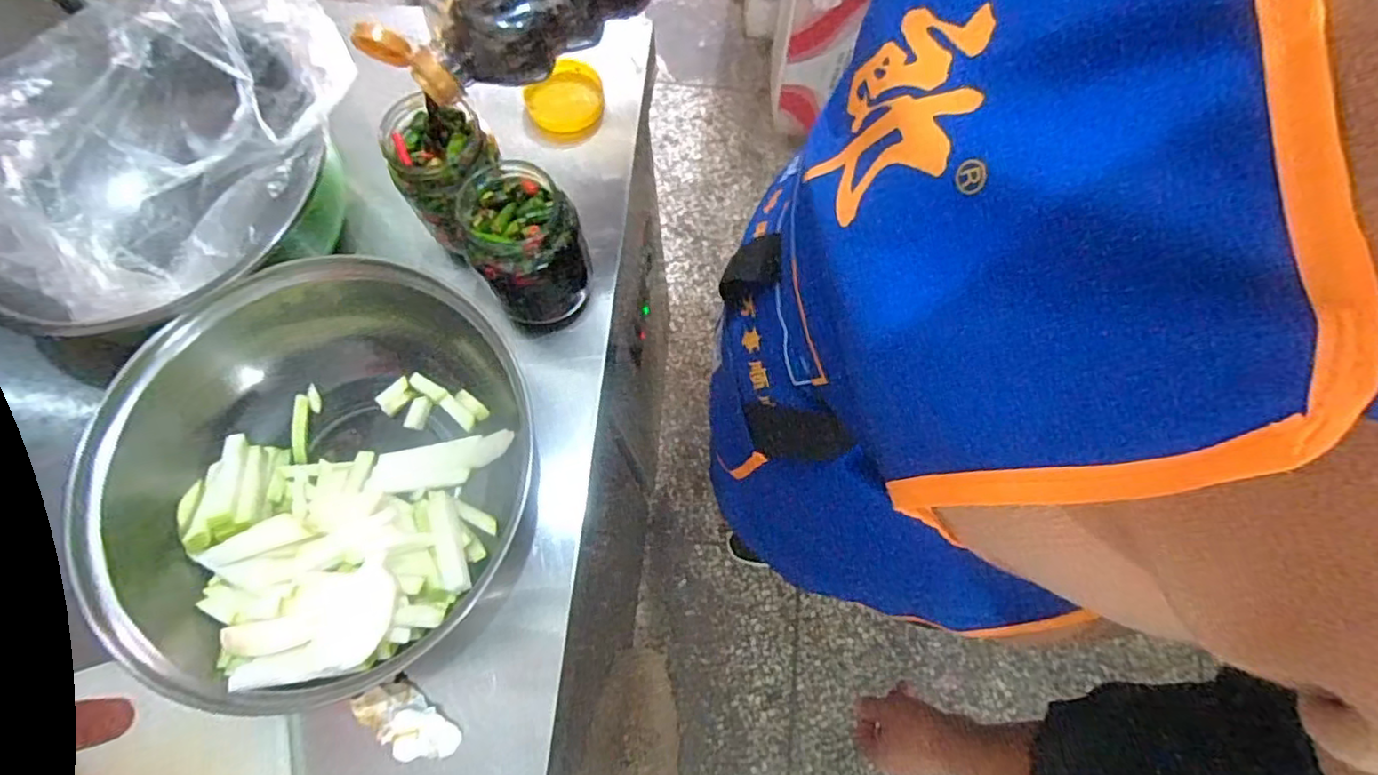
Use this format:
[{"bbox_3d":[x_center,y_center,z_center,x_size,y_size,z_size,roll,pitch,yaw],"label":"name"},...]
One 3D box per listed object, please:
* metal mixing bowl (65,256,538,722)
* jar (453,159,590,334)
[{"bbox_3d":[-0.244,0.051,0.411,0.254,0.098,0.254,-1,73,2],"label":"metal mixing bowl"},{"bbox_3d":[-0.113,-0.098,0.463,0.073,0.112,0.079,-1,73,2],"label":"jar"}]

